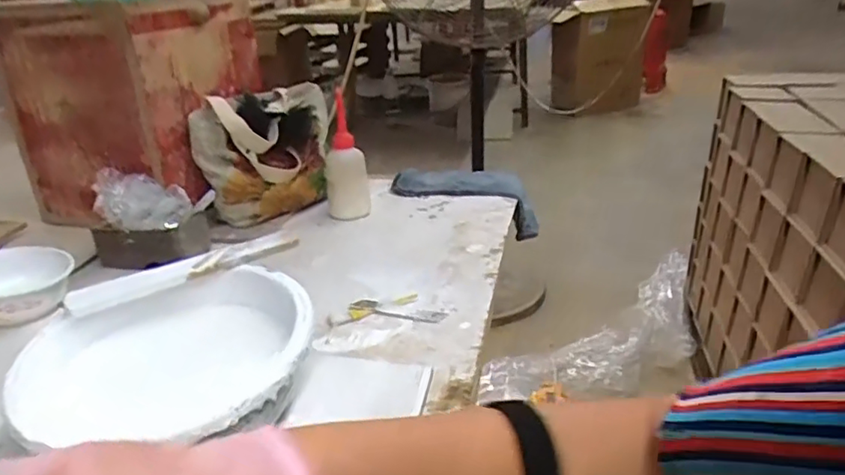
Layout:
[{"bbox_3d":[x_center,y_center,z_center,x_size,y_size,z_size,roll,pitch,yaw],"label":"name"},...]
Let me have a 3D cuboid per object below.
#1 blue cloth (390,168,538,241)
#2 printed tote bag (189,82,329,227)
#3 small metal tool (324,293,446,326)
[{"bbox_3d":[0.063,-0.054,0.973,0.227,0.099,0.085,7,29,19],"label":"blue cloth"},{"bbox_3d":[-0.224,-0.124,0.883,0.151,0.164,0.185,-1,28,5],"label":"printed tote bag"},{"bbox_3d":[-0.037,0.080,0.643,0.121,0.012,0.051,-3,27,0],"label":"small metal tool"}]

